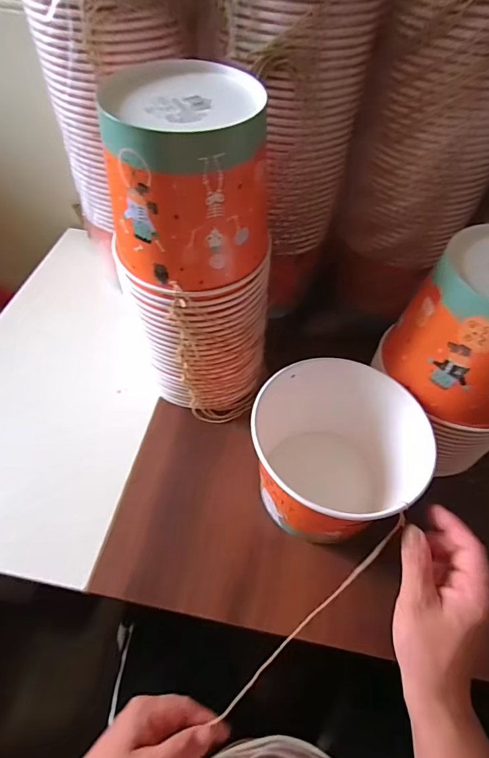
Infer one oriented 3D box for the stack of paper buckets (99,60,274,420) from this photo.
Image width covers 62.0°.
[{"bbox_3d":[-0.050,-0.103,0.433,0.151,0.330,0.125,8,55,4],"label":"stack of paper buckets"}]

